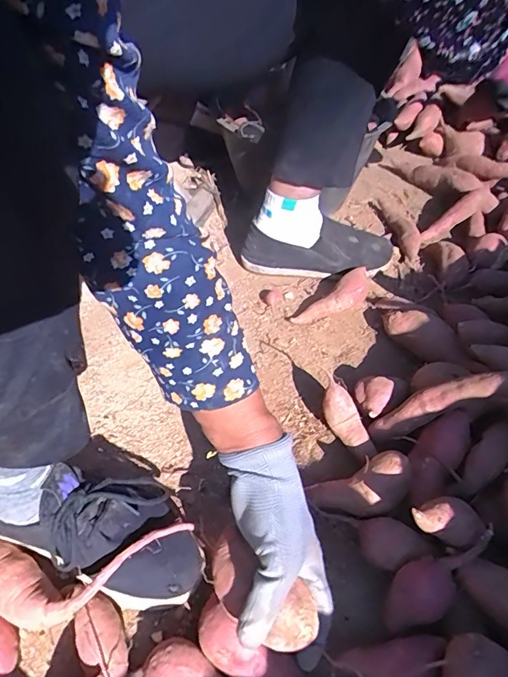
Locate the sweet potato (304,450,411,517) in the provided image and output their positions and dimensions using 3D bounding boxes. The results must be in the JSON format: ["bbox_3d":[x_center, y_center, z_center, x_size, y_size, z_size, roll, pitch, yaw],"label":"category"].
[{"bbox_3d":[0.103,0.145,0.431,0.100,0.032,0.047,-24,45,12],"label":"sweet potato"}]

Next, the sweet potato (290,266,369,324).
[{"bbox_3d":[0.114,-0.049,0.623,0.127,0.040,0.045,-34,51,1],"label":"sweet potato"}]

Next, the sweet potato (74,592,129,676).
[{"bbox_3d":[-0.119,0.240,0.350,0.033,0.035,0.061,-26,51,-23],"label":"sweet potato"}]

